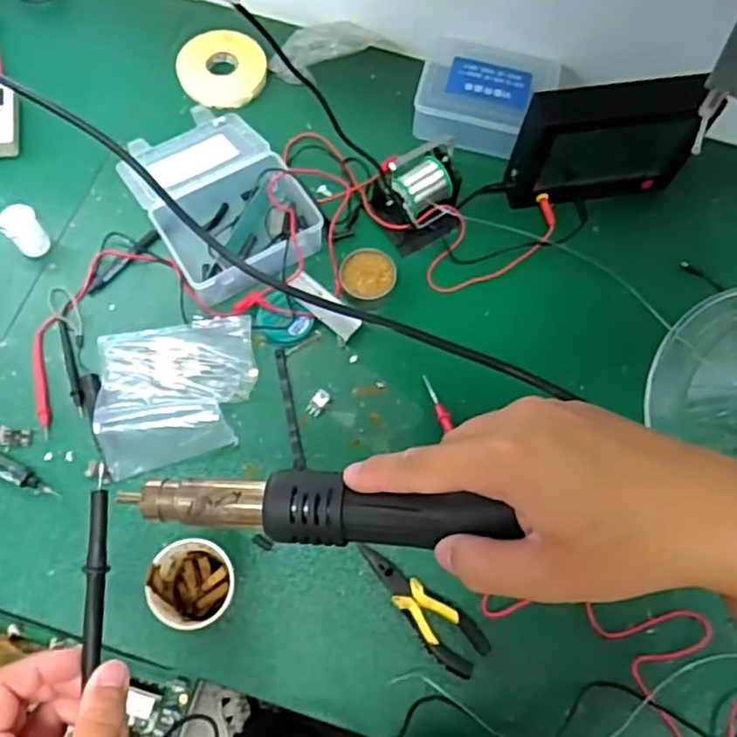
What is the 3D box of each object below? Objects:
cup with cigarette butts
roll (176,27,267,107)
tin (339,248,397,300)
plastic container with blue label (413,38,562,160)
[{"bbox_3d":[-0.158,0.198,0.621,0.068,0.083,0.071,1,69,-2],"label":"cup with cigarette butts"},{"bbox_3d":[-0.192,-0.395,0.885,0.114,0.019,0.117,1,69,-2],"label":"roll"},{"bbox_3d":[-0.001,-0.105,0.775,0.063,0.026,0.058,2,69,-2],"label":"tin"},{"bbox_3d":[0.144,-0.336,0.843,0.165,0.057,0.129,15,69,3],"label":"plastic container with blue label"}]

